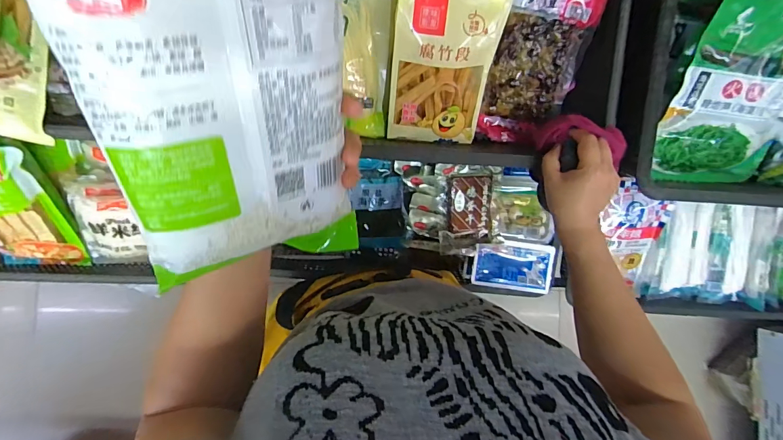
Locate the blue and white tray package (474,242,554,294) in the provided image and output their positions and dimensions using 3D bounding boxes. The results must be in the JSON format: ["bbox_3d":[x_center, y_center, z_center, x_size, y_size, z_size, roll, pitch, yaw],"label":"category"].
[{"bbox_3d":[0.226,0.085,0.734,0.147,0.022,0.088,8,86,-5],"label":"blue and white tray package"}]

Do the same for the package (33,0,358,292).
[{"bbox_3d":[-0.083,-0.055,0.225,0.138,0.248,0.033,-20,46,-23],"label":"package"}]

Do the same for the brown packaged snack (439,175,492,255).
[{"bbox_3d":[0.133,-0.007,0.700,0.095,0.030,0.129,0,107,-9],"label":"brown packaged snack"}]

